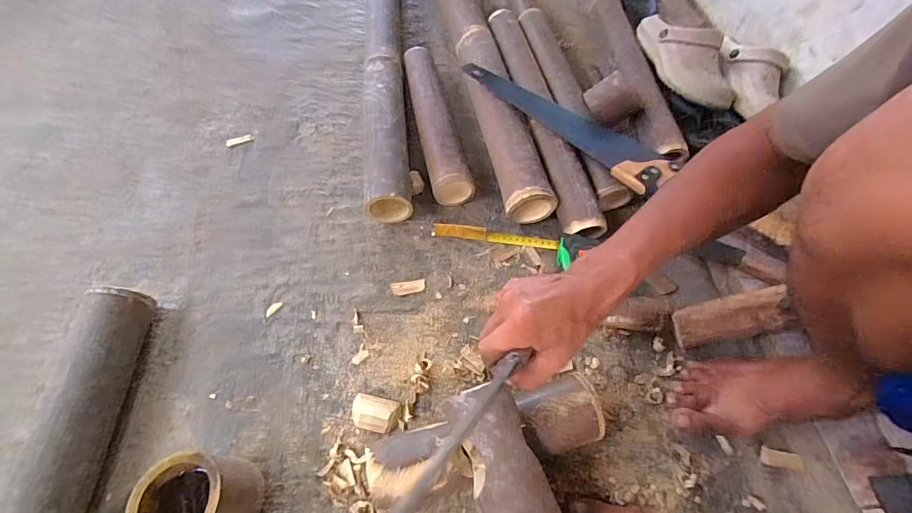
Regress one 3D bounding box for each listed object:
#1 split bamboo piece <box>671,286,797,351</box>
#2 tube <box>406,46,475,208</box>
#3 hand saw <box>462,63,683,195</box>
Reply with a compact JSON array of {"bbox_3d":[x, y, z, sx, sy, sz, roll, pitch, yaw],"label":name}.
[{"bbox_3d":[0.360,0.081,0.515,0.132,0.014,0.053,-18,79,19],"label":"split bamboo piece"},{"bbox_3d":[-0.048,-0.245,0.721,0.067,0.072,0.345,-14,63,-8],"label":"tube"},{"bbox_3d":[0.190,-0.239,0.669,0.378,0.021,0.104,38,68,18],"label":"hand saw"}]

